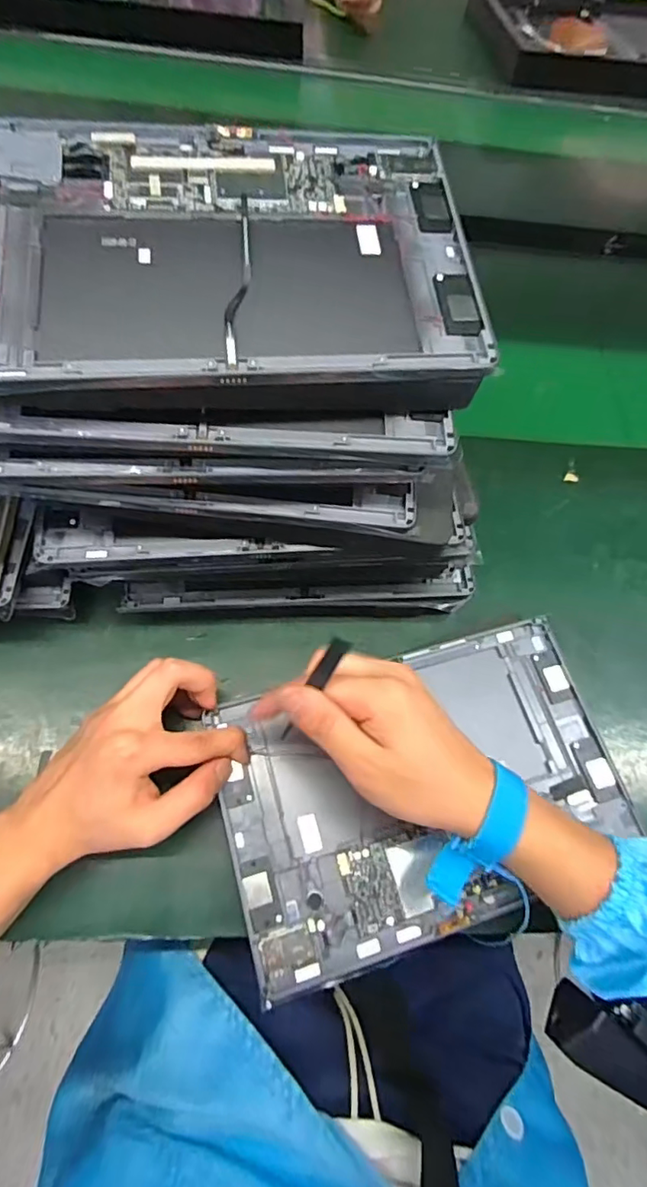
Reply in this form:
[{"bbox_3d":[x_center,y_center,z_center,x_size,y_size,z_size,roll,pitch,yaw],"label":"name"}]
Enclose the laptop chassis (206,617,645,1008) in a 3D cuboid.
[{"bbox_3d":[0.066,0.125,0.353,0.256,0.016,0.169,-15,68,-8],"label":"laptop chassis"}]

